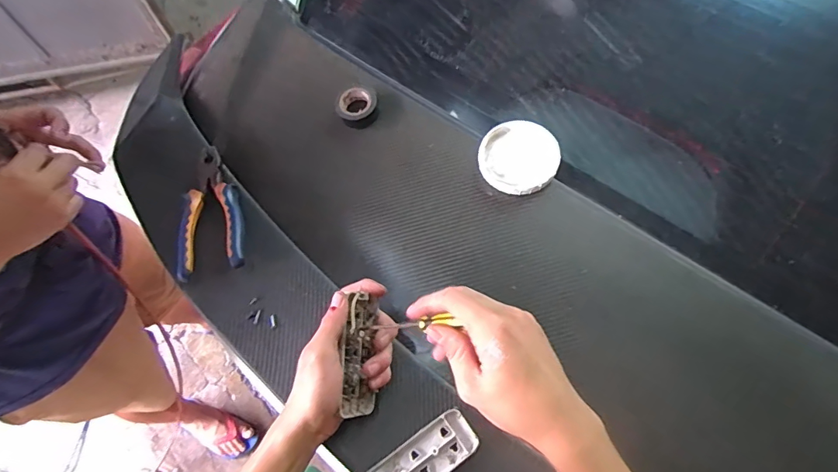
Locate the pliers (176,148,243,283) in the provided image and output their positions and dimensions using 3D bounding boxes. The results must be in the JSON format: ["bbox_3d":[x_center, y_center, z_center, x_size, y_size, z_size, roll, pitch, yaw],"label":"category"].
[{"bbox_3d":[-0.239,-0.035,0.523,0.063,0.025,0.171,-10,65,-2],"label":"pliers"}]

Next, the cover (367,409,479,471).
[{"bbox_3d":[0.001,0.210,0.418,0.113,0.009,0.045,-33,68,-12],"label":"cover"}]

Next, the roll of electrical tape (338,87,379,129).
[{"bbox_3d":[-0.082,-0.174,0.612,0.054,0.018,0.054,-2,88,3],"label":"roll of electrical tape"}]

